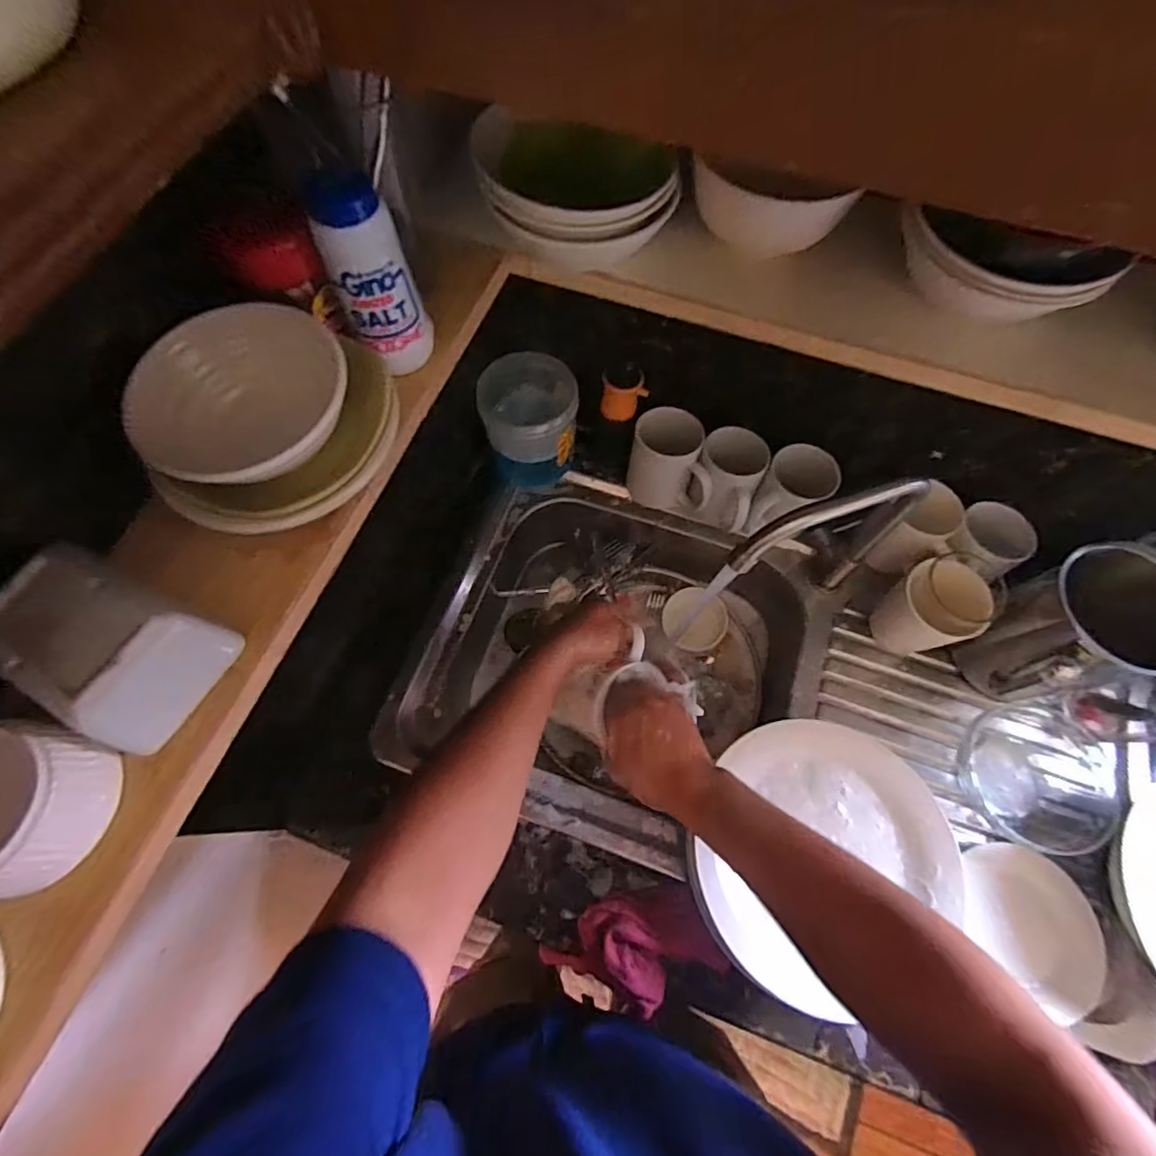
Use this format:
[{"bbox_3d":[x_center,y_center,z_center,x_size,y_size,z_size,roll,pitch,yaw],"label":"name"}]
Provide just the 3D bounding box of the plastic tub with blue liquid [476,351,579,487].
[{"bbox_3d":[-0.056,-0.179,0.654,0.107,0.151,0.086,-3,67,-2],"label":"plastic tub with blue liquid"}]

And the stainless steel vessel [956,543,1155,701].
[{"bbox_3d":[0.481,0.048,0.546,0.130,0.162,0.113,-4,68,-3],"label":"stainless steel vessel"}]

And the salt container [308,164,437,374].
[{"bbox_3d":[-0.105,-0.153,0.287,0.038,0.090,0.037,-17,69,-8],"label":"salt container"}]

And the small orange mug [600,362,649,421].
[{"bbox_3d":[0.053,-0.216,0.638,0.050,0.053,0.036,6,67,2],"label":"small orange mug"}]

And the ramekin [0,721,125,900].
[{"bbox_3d":[-0.232,0.093,0.221,0.056,0.037,0.061,1,67,-1],"label":"ramekin"}]

